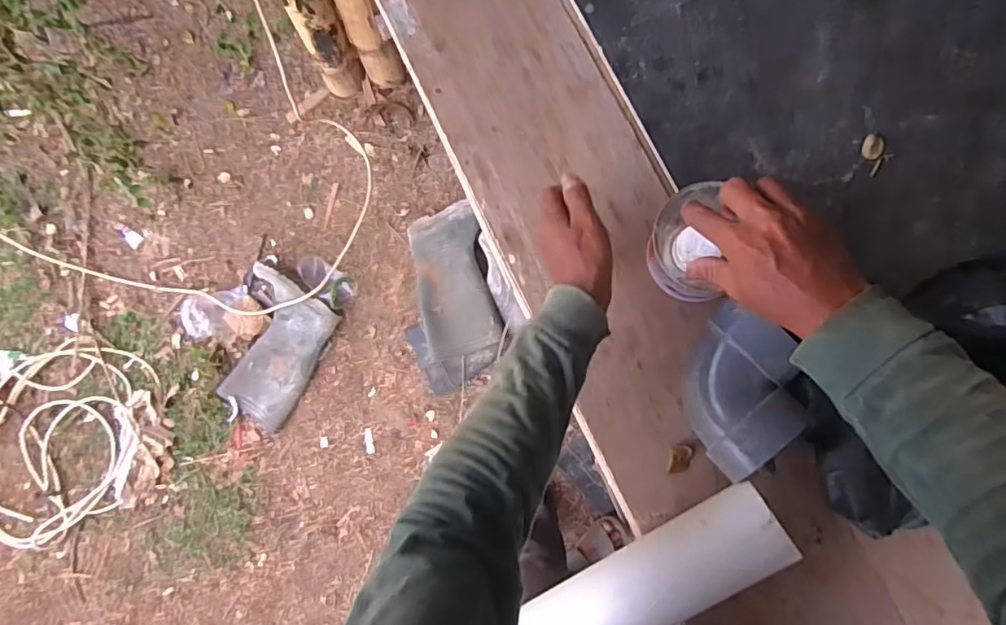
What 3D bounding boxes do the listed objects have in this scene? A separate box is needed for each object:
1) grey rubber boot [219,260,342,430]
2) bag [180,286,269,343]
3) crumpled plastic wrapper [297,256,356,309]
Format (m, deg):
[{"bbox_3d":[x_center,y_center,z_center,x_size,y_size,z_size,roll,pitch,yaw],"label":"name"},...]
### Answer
[{"bbox_3d":[-0.594,0.097,1.425,0.241,0.071,0.377,25,87,5],"label":"grey rubber boot"},{"bbox_3d":[-0.722,0.002,1.449,0.234,0.051,0.134,1,85,3],"label":"bag"},{"bbox_3d":[-0.463,-0.087,1.427,0.183,0.063,0.083,35,88,5],"label":"crumpled plastic wrapper"}]

